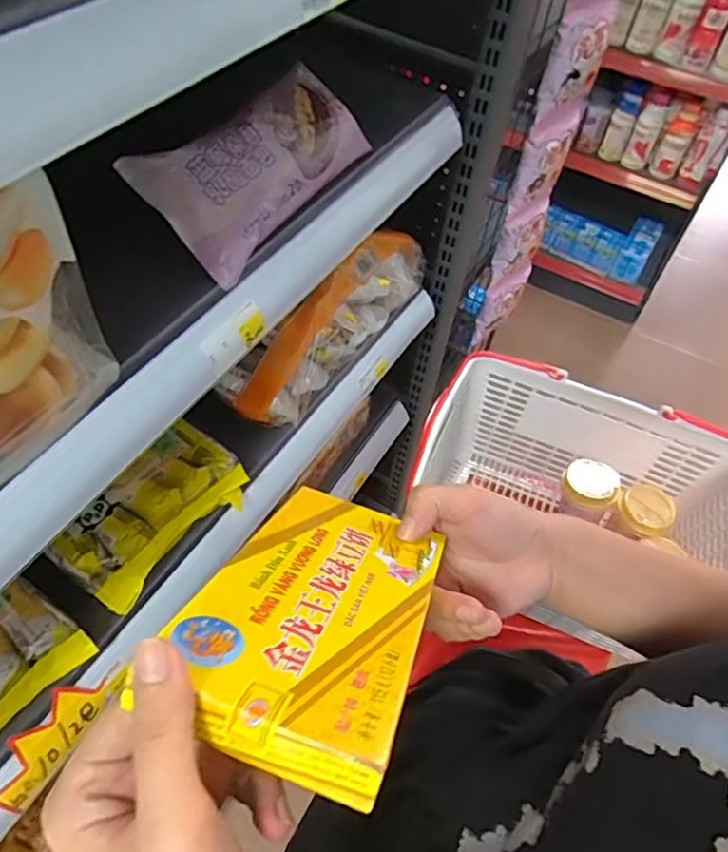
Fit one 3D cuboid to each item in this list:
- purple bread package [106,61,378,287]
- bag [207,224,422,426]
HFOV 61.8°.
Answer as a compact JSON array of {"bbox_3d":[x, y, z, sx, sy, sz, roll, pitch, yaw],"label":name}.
[{"bbox_3d":[-0.075,-0.203,0.473,0.194,0.101,0.048,-47,25,-28],"label":"purple bread package"},{"bbox_3d":[-0.039,-0.126,0.698,0.072,0.103,0.314,29,57,16],"label":"bag"}]

